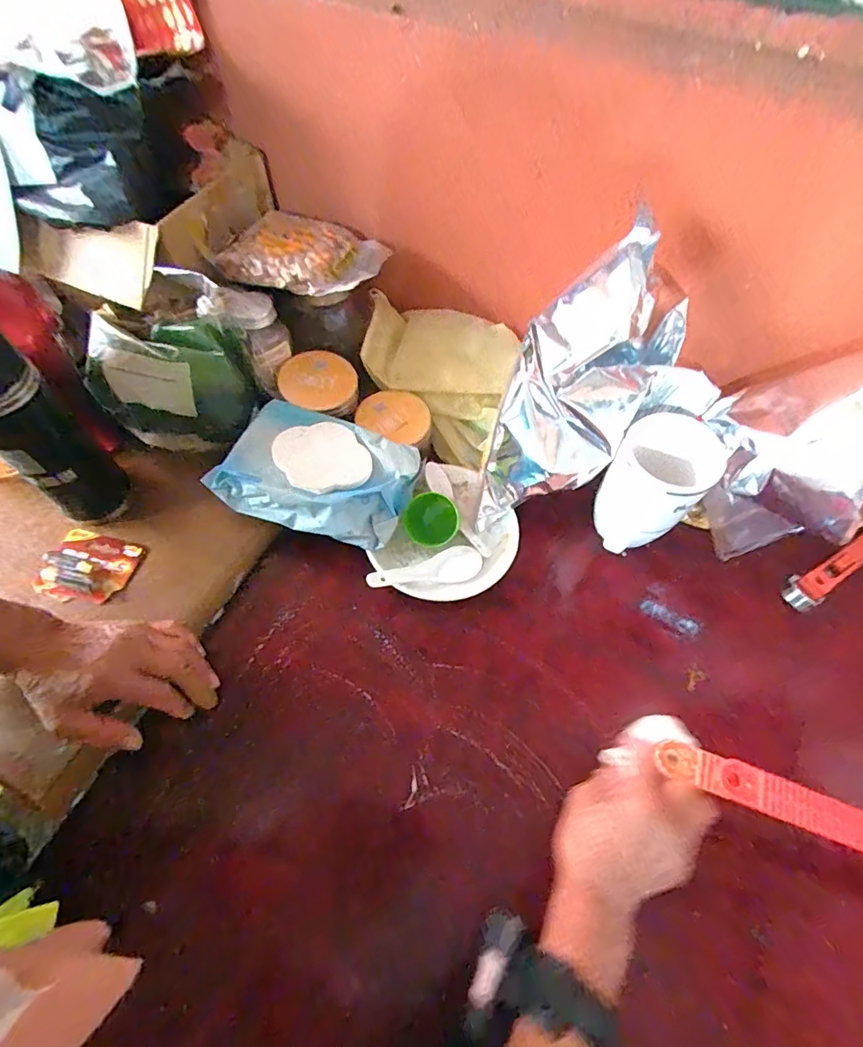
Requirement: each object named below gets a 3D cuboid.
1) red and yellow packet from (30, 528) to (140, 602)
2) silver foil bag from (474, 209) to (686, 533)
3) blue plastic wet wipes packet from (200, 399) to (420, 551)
[{"bbox_3d":[-0.322,0.040,0.458,0.076,0.015,0.067,13,66,6],"label":"red and yellow packet"},{"bbox_3d":[0.133,-0.112,0.462,0.116,0.287,0.089,36,30,15],"label":"silver foil bag"},{"bbox_3d":[-0.112,-0.048,0.489,0.183,0.068,0.110,14,65,7],"label":"blue plastic wet wipes packet"}]

